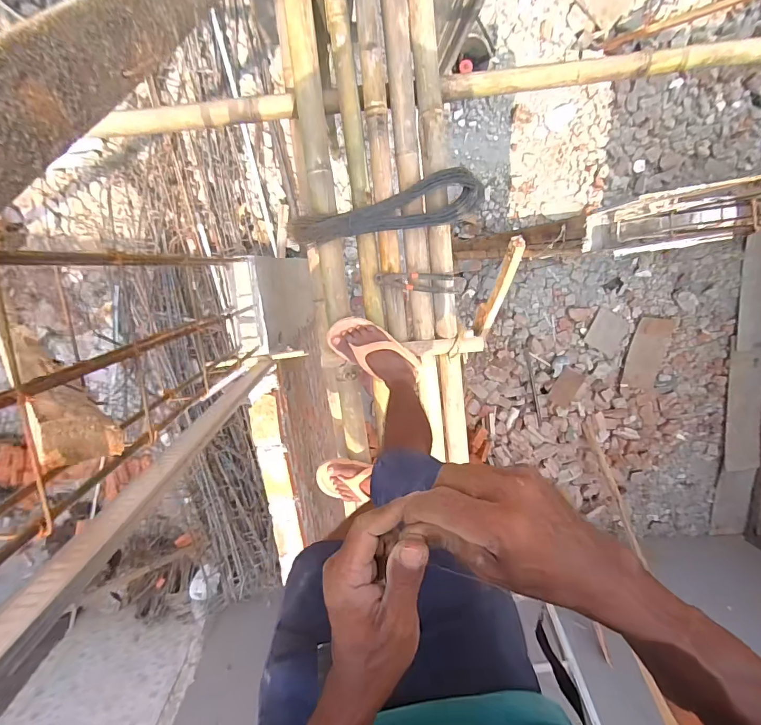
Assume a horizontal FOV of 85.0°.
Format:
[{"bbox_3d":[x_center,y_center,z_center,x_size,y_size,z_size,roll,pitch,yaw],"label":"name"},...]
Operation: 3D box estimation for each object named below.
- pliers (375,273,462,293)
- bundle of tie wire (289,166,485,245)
[{"bbox_3d":[0.095,-0.198,1.031,0.208,0.018,0.048,0,104,-3],"label":"pliers"},{"bbox_3d":[0.009,-0.349,0.963,0.445,0.048,0.107,-14,104,1],"label":"bundle of tie wire"}]

